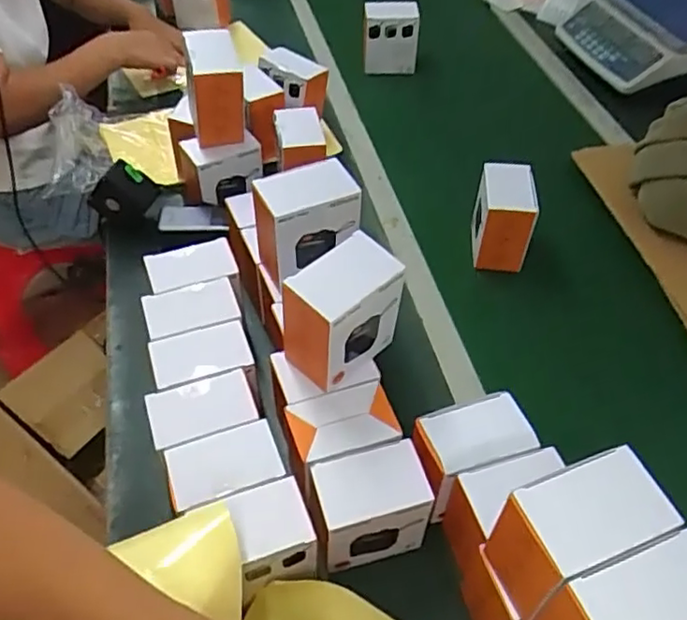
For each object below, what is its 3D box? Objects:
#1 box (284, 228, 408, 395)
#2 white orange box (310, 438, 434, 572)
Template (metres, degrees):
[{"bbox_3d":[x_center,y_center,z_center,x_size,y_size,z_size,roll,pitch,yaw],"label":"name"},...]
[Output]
[{"bbox_3d":[-0.003,0.006,0.606,0.098,0.127,0.068,-36,59,-28],"label":"box"},{"bbox_3d":[0.023,0.188,0.595,0.102,0.110,0.071,-13,51,-12],"label":"white orange box"}]

